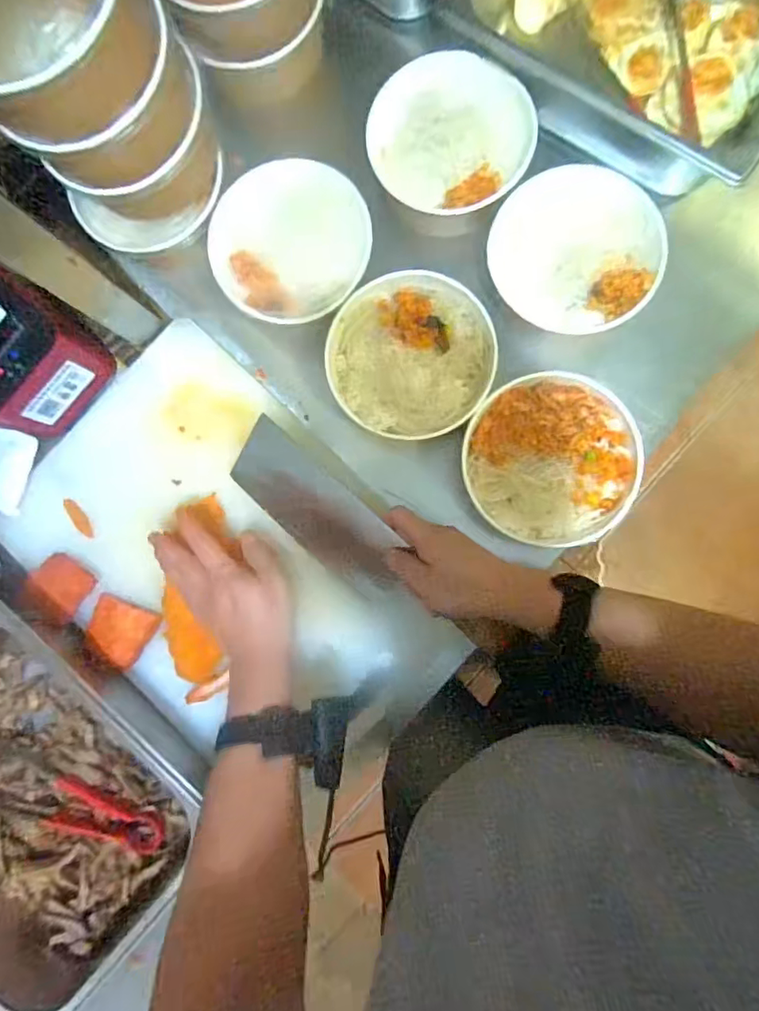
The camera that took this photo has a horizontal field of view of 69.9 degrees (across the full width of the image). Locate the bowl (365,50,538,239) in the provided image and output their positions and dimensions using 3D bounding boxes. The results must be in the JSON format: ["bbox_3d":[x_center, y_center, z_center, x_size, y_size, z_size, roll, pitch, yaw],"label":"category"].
[{"bbox_3d":[0.072,-0.361,0.560,0.154,0.073,0.152,0,85,5],"label":"bowl"}]

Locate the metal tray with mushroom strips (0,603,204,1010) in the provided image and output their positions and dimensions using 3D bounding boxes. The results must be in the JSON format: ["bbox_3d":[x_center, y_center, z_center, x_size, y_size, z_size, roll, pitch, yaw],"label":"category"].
[{"bbox_3d":[-0.352,0.268,0.533,0.321,0.098,0.262,39,89,7],"label":"metal tray with mushroom strips"}]

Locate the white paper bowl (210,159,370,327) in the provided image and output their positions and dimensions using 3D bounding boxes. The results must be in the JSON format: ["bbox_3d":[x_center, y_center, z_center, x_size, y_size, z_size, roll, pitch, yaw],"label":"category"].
[{"bbox_3d":[-0.089,-0.259,0.544,0.143,0.060,0.149,0,85,5],"label":"white paper bowl"}]

